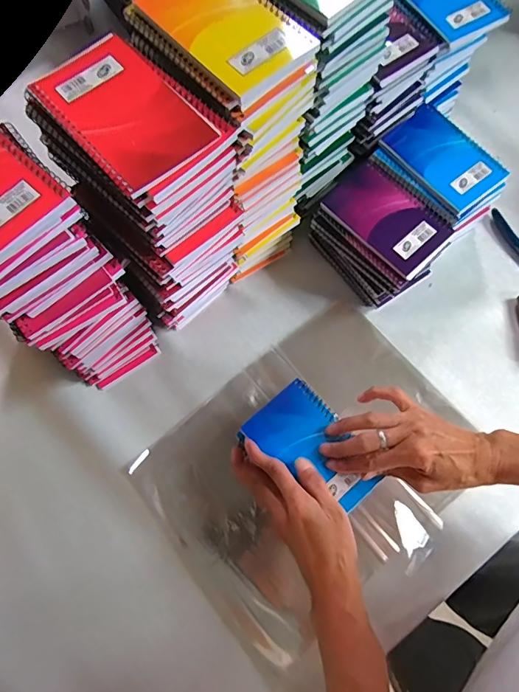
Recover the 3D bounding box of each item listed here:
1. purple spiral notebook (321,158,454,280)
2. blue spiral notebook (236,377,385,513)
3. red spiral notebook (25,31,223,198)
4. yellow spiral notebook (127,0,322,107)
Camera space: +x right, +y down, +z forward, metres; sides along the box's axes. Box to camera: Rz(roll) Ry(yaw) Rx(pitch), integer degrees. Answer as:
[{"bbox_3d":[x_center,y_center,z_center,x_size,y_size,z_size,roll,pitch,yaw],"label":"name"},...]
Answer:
[{"bbox_3d":[0.145,-0.147,0.477,0.092,0.012,0.130,-44,77,-11],"label":"purple spiral notebook"},{"bbox_3d":[0.054,0.102,0.428,0.129,0.017,0.085,43,79,13],"label":"blue spiral notebook"},{"bbox_3d":[-0.101,-0.173,0.312,0.082,0.006,0.133,-43,76,-10],"label":"red spiral notebook"},{"bbox_3d":[-0.028,-0.247,0.331,0.091,0.017,0.127,-40,76,-10],"label":"yellow spiral notebook"}]

